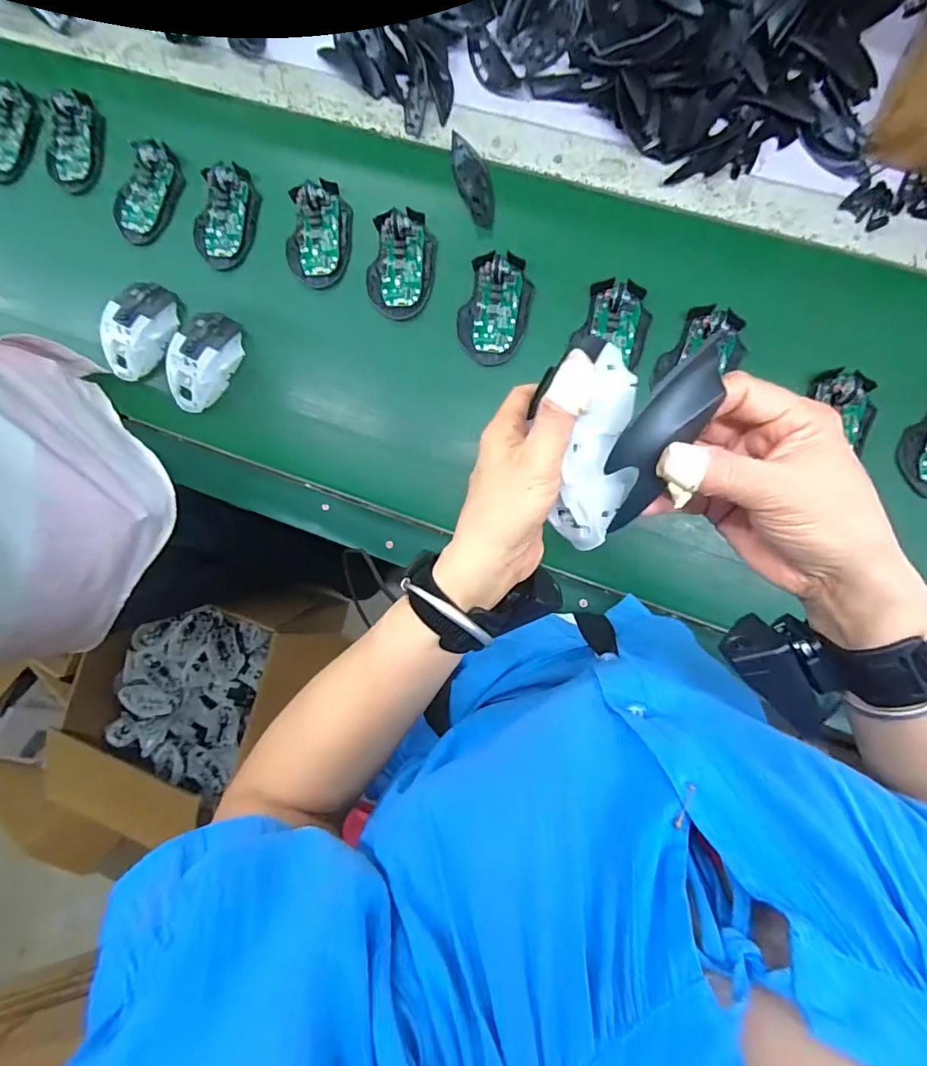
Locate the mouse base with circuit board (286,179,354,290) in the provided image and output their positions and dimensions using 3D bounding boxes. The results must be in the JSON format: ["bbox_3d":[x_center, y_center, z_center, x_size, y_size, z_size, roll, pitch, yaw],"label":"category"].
[{"bbox_3d":[-0.165,-0.342,0.573,0.073,0.019,0.115,7,89,8],"label":"mouse base with circuit board"}]

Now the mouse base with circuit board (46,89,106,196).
[{"bbox_3d":[-0.479,-0.481,0.623,0.070,0.016,0.112,9,89,8],"label":"mouse base with circuit board"}]

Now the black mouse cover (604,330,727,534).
[{"bbox_3d":[0.093,-0.045,0.244,0.031,0.017,0.097,27,111,6],"label":"black mouse cover"}]

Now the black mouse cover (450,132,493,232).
[{"bbox_3d":[0.011,-0.388,0.556,0.035,0.009,0.101,-18,85,6],"label":"black mouse cover"}]

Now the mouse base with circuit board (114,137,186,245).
[{"bbox_3d":[-0.382,-0.408,0.602,0.061,0.021,0.111,37,93,7],"label":"mouse base with circuit board"}]

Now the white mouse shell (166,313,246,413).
[{"bbox_3d":[-0.301,-0.198,0.587,0.061,0.040,0.114,30,92,8],"label":"white mouse shell"}]

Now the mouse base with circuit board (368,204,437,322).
[{"bbox_3d":[-0.070,-0.299,0.561,0.073,0.022,0.113,6,88,8],"label":"mouse base with circuit board"}]

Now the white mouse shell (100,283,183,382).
[{"bbox_3d":[-0.384,-0.241,0.596,0.079,0.033,0.115,22,91,8],"label":"white mouse shell"}]

